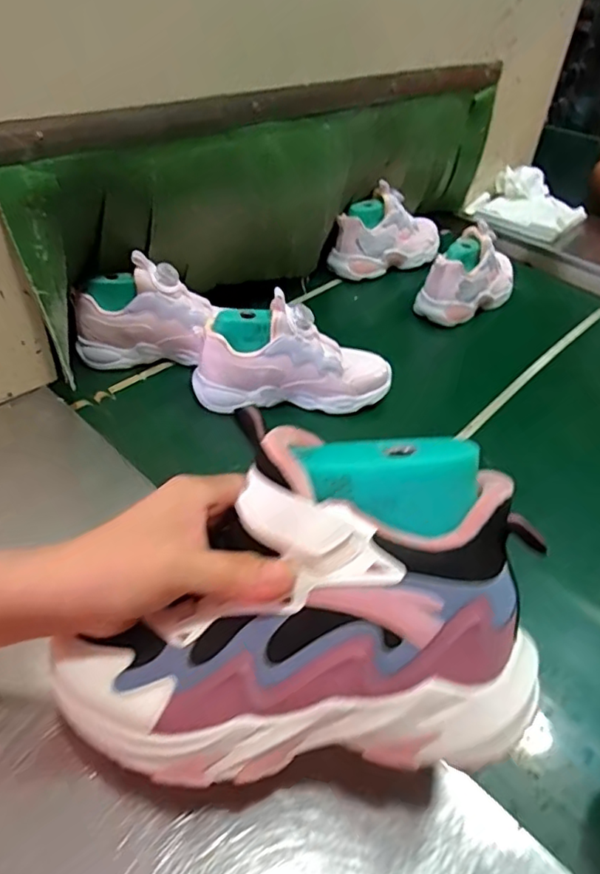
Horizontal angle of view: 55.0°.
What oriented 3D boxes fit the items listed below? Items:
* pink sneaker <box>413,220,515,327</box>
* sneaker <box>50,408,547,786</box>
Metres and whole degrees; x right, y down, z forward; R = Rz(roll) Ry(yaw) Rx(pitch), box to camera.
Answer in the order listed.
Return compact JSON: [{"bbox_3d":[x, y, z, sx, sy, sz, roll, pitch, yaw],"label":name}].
[{"bbox_3d":[0.252,-0.237,0.822,0.194,0.105,0.073,-29,50,-35],"label":"pink sneaker"},{"bbox_3d":[-0.011,0.082,0.318,0.256,0.160,0.093,-5,1,7],"label":"sneaker"}]

